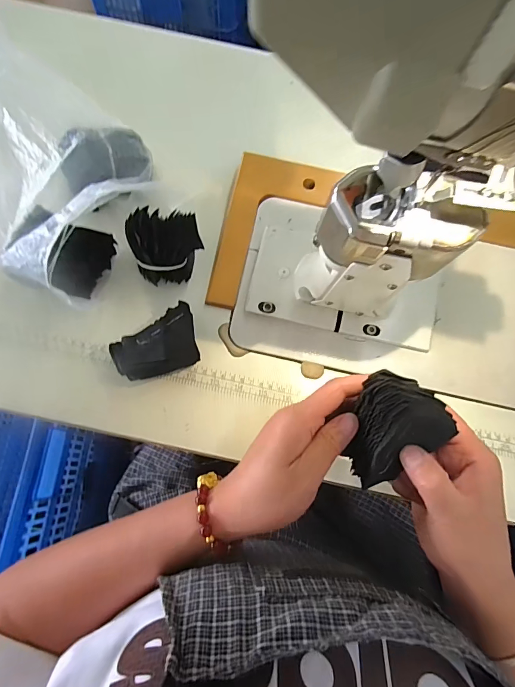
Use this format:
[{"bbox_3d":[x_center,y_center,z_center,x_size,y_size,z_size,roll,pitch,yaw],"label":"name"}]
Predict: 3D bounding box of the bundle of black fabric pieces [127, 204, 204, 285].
[{"bbox_3d":[-0.092,-0.099,0.377,0.063,0.072,0.058,-2,80,-2],"label":"bundle of black fabric pieces"}]

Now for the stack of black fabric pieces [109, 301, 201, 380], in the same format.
[{"bbox_3d":[-0.096,0.007,0.375,0.086,0.031,0.054,-31,76,-13],"label":"stack of black fabric pieces"}]

